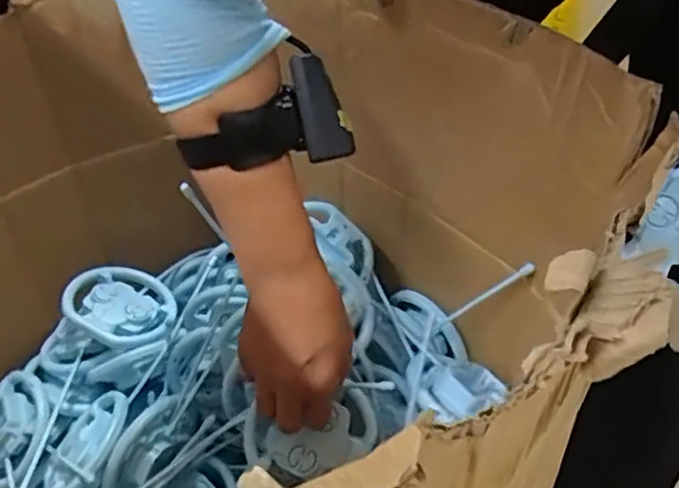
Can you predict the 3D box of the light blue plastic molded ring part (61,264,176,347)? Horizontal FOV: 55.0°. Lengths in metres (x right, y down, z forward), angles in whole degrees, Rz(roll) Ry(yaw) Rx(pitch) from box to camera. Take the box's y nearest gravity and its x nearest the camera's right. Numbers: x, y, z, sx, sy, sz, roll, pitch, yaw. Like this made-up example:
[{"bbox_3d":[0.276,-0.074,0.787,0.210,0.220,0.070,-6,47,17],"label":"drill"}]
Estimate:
[{"bbox_3d":[-0.215,0.058,0.644,0.100,0.015,0.095,17,33,-7],"label":"light blue plastic molded ring part"}]

